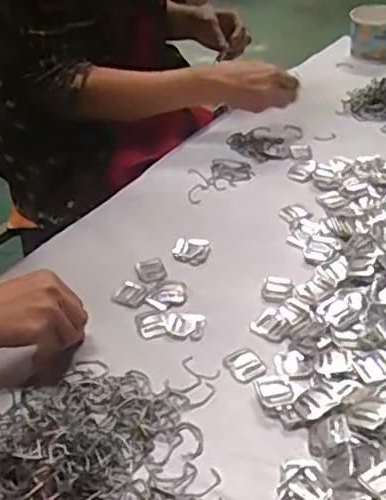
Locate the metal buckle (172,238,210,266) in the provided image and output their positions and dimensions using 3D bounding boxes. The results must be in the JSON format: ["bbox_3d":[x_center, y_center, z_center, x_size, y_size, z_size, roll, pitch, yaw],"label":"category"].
[{"bbox_3d":[-0.002,0.000,0.736,0.037,0.011,0.031,5,36,12],"label":"metal buckle"}]

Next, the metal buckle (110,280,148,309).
[{"bbox_3d":[-0.063,0.045,0.682,0.032,0.005,0.033,15,39,25],"label":"metal buckle"}]

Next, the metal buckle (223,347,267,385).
[{"bbox_3d":[0.048,0.103,0.596,0.031,0.004,0.039,-21,38,-23],"label":"metal buckle"}]

